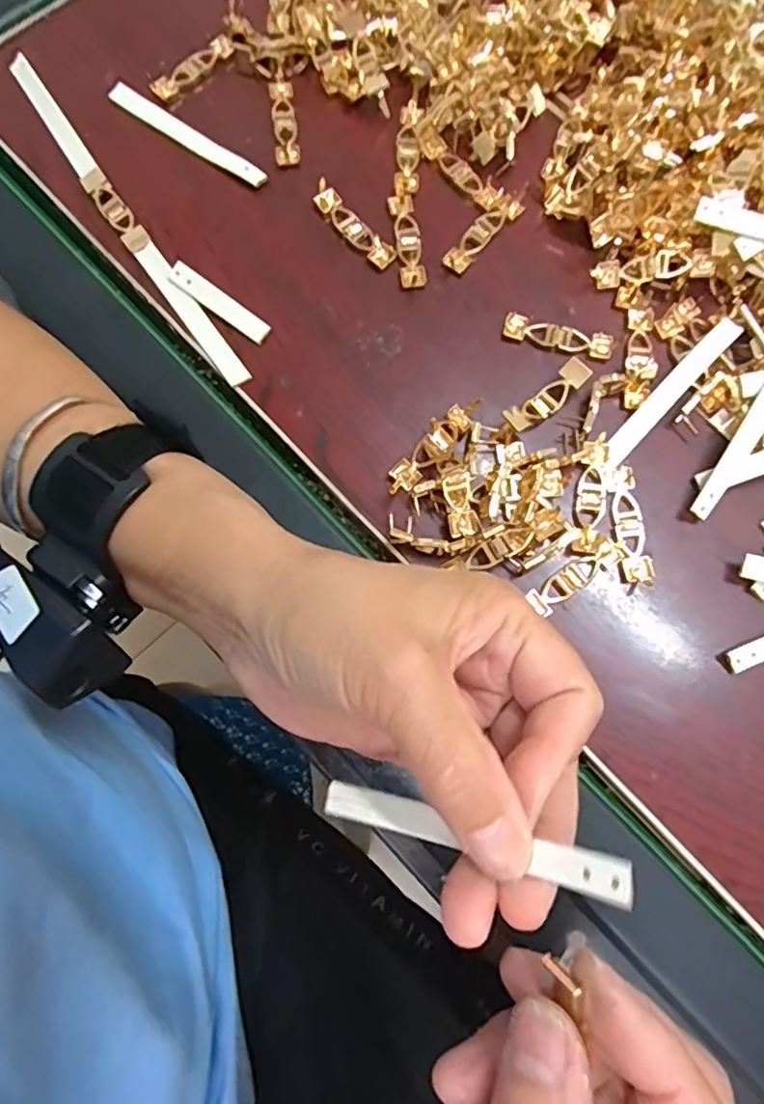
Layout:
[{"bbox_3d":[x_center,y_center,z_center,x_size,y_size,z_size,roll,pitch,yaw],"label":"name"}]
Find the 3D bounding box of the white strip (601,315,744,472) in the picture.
[{"bbox_3d":[0.128,-0.071,0.265,0.011,0.005,0.089,43,88,14],"label":"white strip"}]

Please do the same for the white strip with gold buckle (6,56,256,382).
[{"bbox_3d":[-0.128,-0.165,0.289,0.013,0.006,0.217,-34,80,-6],"label":"white strip with gold buckle"}]

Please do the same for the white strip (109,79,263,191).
[{"bbox_3d":[-0.098,-0.211,0.299,0.093,0.004,0.012,35,81,8],"label":"white strip"}]

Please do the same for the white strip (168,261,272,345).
[{"bbox_3d":[-0.076,-0.117,0.278,0.053,0.007,0.011,35,81,8],"label":"white strip"}]

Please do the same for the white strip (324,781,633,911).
[{"bbox_3d":[0.021,0.081,0.171,0.096,0.004,0.011,-2,75,38],"label":"white strip"}]

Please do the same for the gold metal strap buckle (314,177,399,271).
[{"bbox_3d":[-0.014,-0.158,0.288,0.011,0.007,0.051,-41,80,-8],"label":"gold metal strap buckle"}]

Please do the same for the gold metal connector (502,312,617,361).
[{"bbox_3d":[0.083,-0.100,0.277,0.051,0.005,0.011,15,78,4],"label":"gold metal connector"}]

